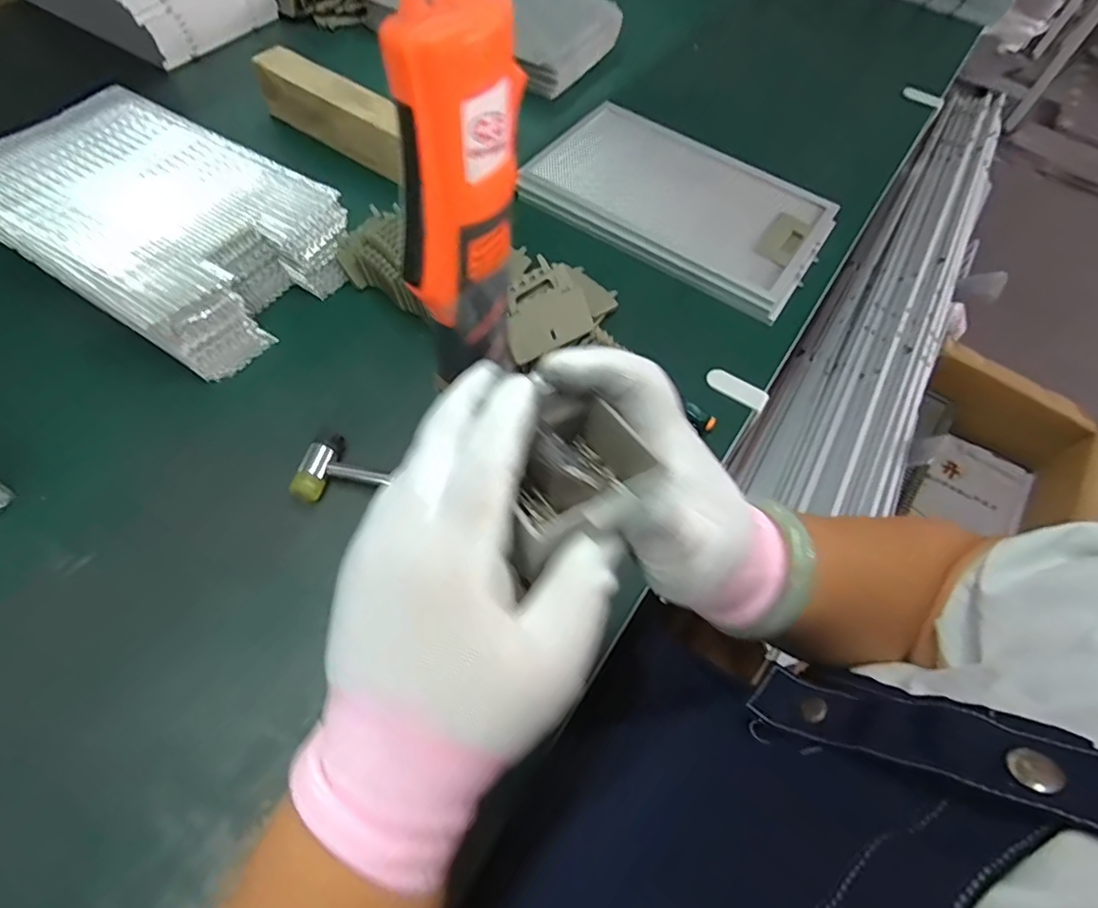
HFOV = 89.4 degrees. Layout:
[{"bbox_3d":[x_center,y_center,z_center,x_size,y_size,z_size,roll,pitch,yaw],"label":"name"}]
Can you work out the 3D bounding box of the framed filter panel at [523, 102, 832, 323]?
[{"bbox_3d":[0.156,-0.308,0.671,0.346,0.032,0.211,31,62,13],"label":"framed filter panel"}]

